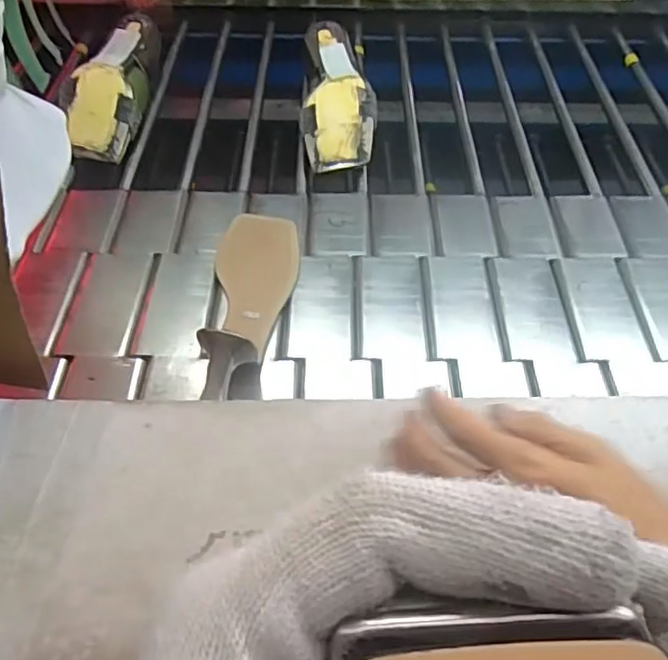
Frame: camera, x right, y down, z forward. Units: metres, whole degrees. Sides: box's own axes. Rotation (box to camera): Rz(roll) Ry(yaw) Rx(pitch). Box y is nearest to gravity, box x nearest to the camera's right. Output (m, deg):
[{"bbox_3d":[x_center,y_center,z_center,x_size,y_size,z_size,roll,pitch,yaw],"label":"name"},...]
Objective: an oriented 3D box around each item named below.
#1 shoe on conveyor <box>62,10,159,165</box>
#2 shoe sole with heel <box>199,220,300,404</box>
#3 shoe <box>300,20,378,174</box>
[{"bbox_3d":[-0.258,-0.288,0.748,0.074,0.069,0.232,-1,50,-1],"label":"shoe on conveyor"},{"bbox_3d":[-0.069,-0.039,0.552,0.073,0.052,0.220,-2,50,-2],"label":"shoe sole with heel"},{"bbox_3d":[0.005,-0.275,0.744,0.079,0.064,0.217,1,50,0],"label":"shoe"}]

